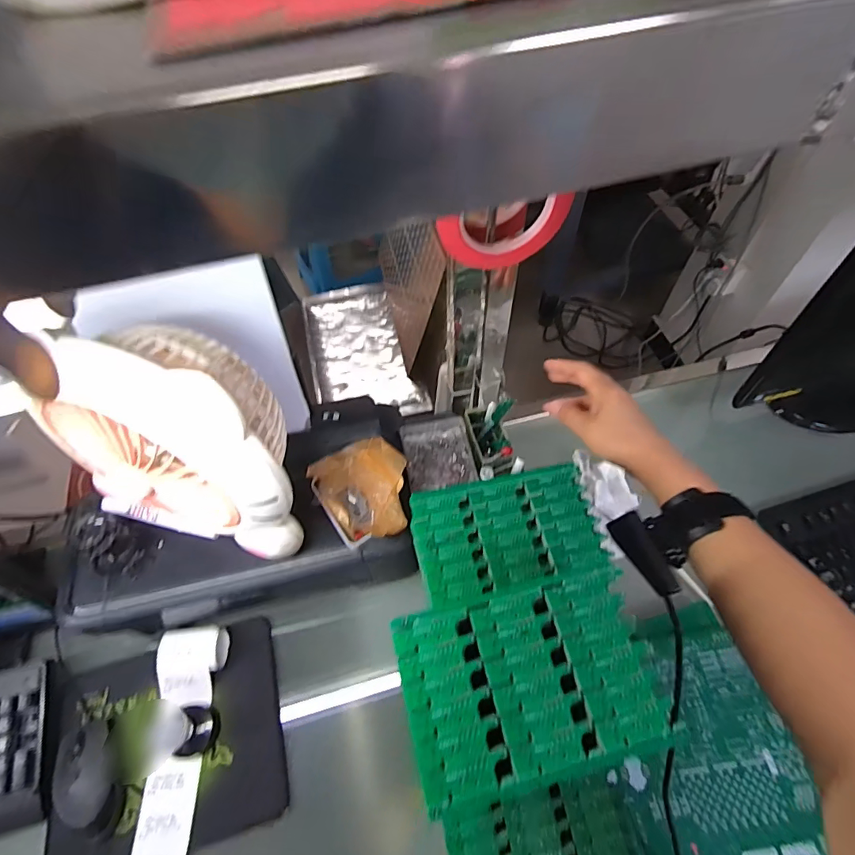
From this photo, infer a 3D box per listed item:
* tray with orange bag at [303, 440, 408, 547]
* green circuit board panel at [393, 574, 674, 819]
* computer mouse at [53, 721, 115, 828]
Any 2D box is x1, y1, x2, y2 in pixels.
[{"bbox_3d":[-0.068,0.067,0.504,0.096,0.062,0.110,-30,61,-15],"label":"tray with orange bag"},{"bbox_3d":[0.052,0.128,0.241,0.122,0.009,0.081,-13,58,-5],"label":"green circuit board panel"},{"bbox_3d":[-0.374,0.375,0.506,0.053,0.037,0.097,-32,50,-16],"label":"computer mouse"}]

